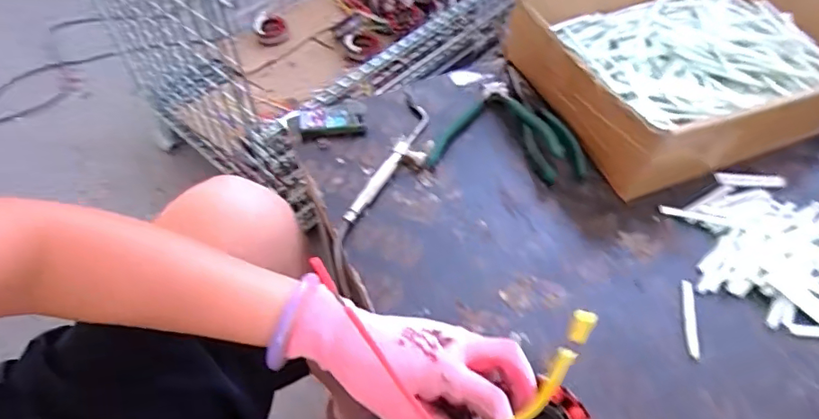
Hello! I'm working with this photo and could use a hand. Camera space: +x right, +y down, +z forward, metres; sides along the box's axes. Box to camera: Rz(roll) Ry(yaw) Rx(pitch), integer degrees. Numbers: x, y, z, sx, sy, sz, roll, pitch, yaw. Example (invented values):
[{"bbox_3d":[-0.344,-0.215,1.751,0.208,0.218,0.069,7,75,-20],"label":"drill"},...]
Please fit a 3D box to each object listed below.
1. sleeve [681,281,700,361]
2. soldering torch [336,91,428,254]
[{"bbox_3d":[0.228,0.088,0.425,0.010,0.004,0.066,10,54,7],"label":"sleeve"},{"bbox_3d":[-0.014,-0.038,0.504,0.042,0.014,0.191,18,55,12],"label":"soldering torch"}]

